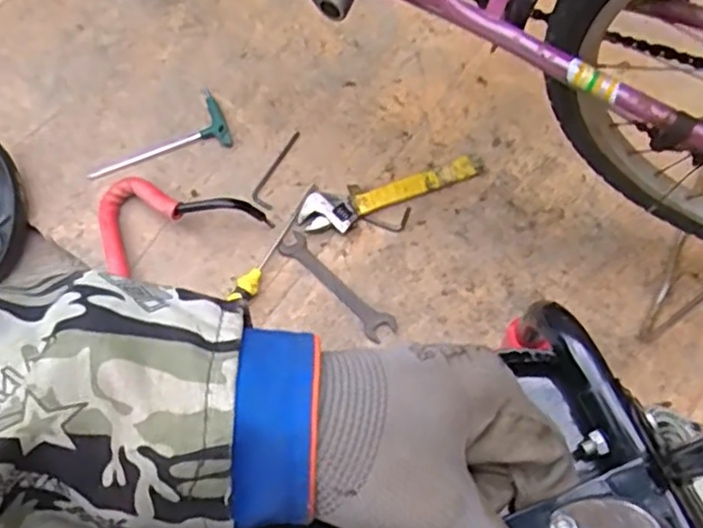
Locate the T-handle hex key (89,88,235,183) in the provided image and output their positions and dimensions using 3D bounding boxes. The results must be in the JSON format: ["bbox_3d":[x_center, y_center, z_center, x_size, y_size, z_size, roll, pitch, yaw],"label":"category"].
[{"bbox_3d":[-0.256,-0.163,0.891,0.188,0.012,0.080,-18,72,-5],"label":"T-handle hex key"}]

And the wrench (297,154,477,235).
[{"bbox_3d":[0.047,-0.090,0.863,0.232,0.020,0.052,-20,72,-5],"label":"wrench"}]

